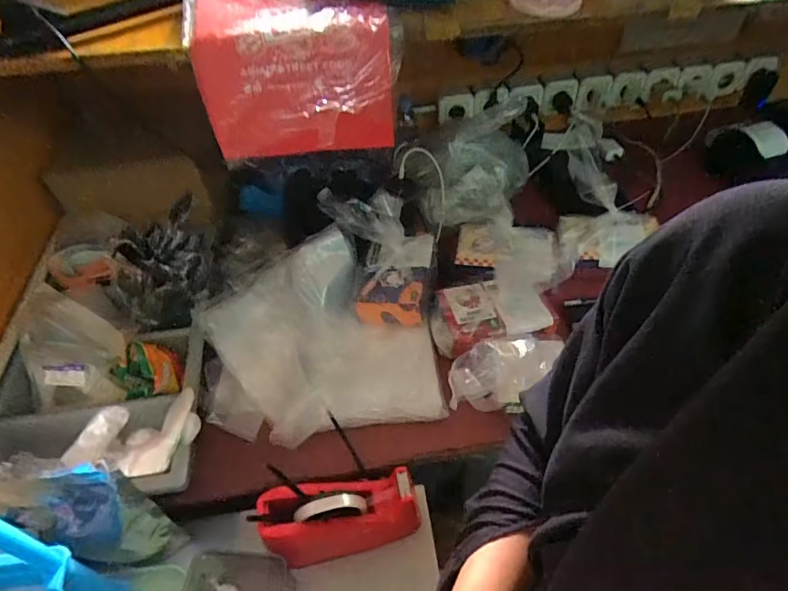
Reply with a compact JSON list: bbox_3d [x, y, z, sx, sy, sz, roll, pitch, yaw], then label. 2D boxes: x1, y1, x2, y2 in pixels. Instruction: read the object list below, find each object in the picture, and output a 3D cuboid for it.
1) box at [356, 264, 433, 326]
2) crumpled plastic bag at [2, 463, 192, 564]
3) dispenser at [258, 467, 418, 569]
[{"bbox_3d":[-0.001,-0.003,0.839,0.119,0.042,0.098,6,48,8],"label":"box"},{"bbox_3d":[-0.355,0.267,0.589,0.150,0.211,0.044,-4,47,-1],"label":"crumpled plastic bag"},{"bbox_3d":[-0.067,0.282,0.647,0.194,0.103,0.073,-11,48,-7],"label":"dispenser"}]

